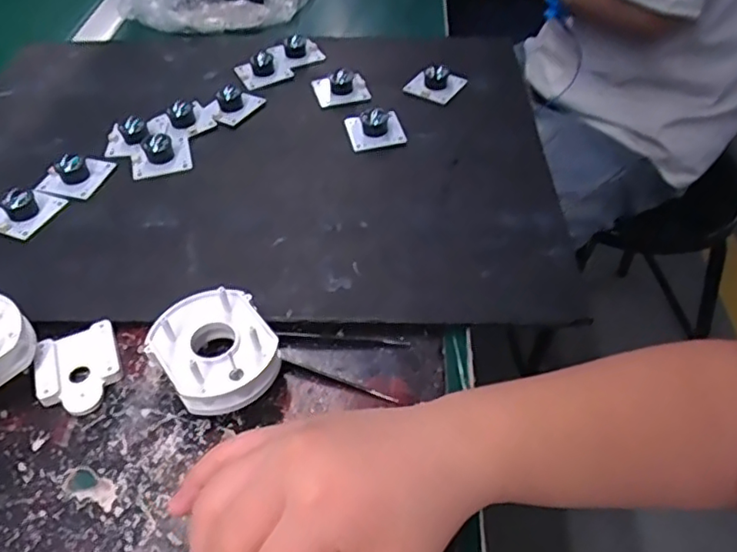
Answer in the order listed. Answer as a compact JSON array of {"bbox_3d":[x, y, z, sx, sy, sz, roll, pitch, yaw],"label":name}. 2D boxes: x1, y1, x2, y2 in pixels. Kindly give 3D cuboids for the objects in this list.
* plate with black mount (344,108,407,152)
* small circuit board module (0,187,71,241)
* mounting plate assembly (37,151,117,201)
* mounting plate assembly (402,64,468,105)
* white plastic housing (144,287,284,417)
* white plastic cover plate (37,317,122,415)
[{"bbox_3d":[0.005,-0.121,0.488,0.042,0.017,0.036,-11,49,-9],"label":"plate with black mount"},{"bbox_3d":[-0.243,-0.050,0.427,0.041,0.019,0.045,17,50,15],"label":"small circuit board module"},{"bbox_3d":[-0.221,-0.079,0.454,0.045,0.018,0.041,6,48,5],"label":"mounting plate assembly"},{"bbox_3d":[0.059,-0.174,0.537,0.040,0.017,0.042,25,53,21],"label":"mounting plate assembly"},{"bbox_3d":[-0.081,0.042,0.332,0.060,0.032,0.062,-27,53,-22],"label":"white plastic housing"},{"bbox_3d":[-0.164,0.054,0.346,0.044,0.007,0.054,-19,51,-16],"label":"white plastic cover plate"}]

